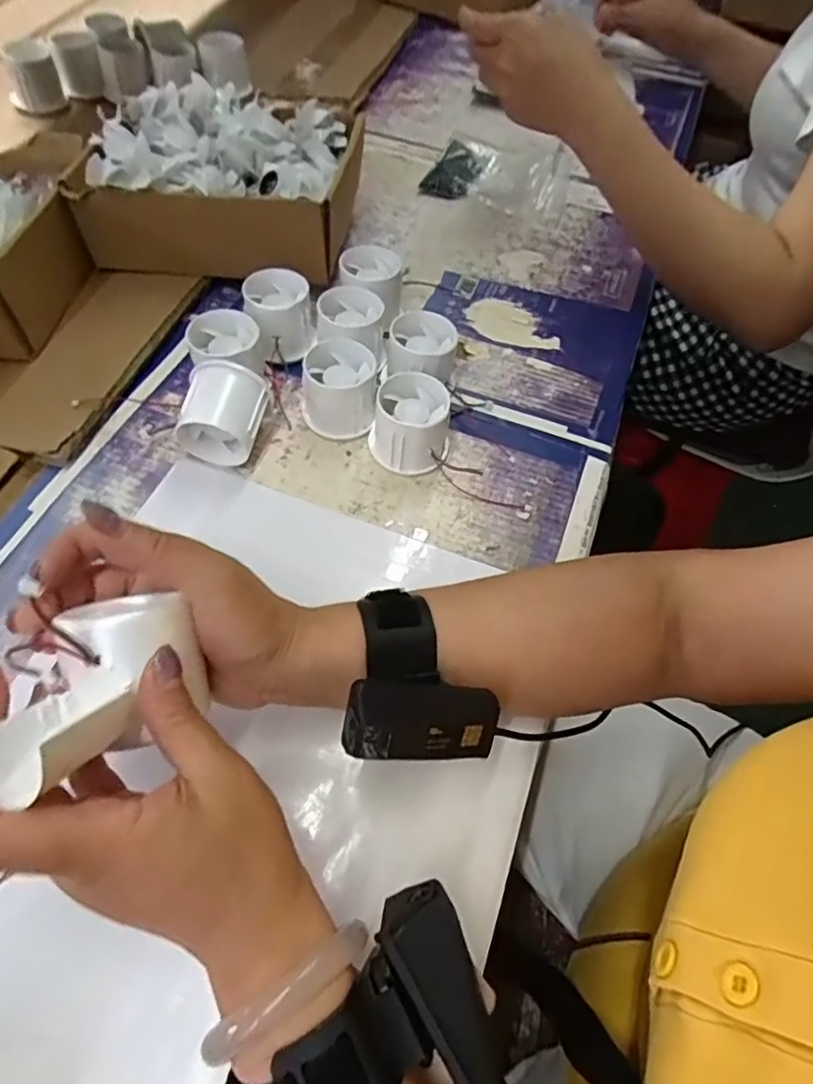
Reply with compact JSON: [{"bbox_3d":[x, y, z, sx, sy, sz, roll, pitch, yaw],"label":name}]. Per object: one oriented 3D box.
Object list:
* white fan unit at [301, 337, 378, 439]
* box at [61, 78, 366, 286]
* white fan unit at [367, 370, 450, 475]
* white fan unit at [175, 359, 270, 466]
[{"bbox_3d":[-0.050,-0.112,0.438,0.054,0.052,0.049,-2,58,-4],"label":"white fan unit"},{"bbox_3d":[-0.152,-0.312,0.521,0.209,0.085,0.184,9,58,2],"label":"box"},{"bbox_3d":[0.002,-0.084,0.426,0.054,0.050,0.053,1,58,-2],"label":"white fan unit"},{"bbox_3d":[-0.128,-0.087,0.413,0.056,0.056,0.051,11,58,4],"label":"white fan unit"}]

